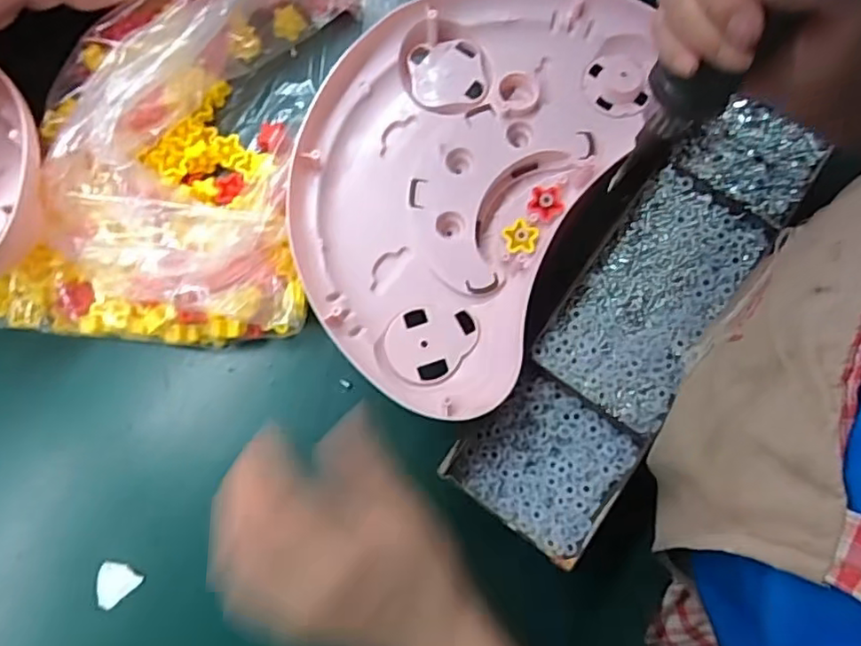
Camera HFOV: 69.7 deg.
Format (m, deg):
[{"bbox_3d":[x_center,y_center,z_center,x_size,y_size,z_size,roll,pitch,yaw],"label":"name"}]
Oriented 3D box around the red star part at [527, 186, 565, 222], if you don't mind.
[{"bbox_3d":[0.087,-0.091,0.463,0.025,0.012,0.029,27,78,5],"label":"red star part"}]

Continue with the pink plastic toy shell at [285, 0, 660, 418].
[{"bbox_3d":[0.024,-0.112,0.444,0.223,0.038,0.335,28,78,5],"label":"pink plastic toy shell"}]

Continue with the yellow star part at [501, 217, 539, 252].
[{"bbox_3d":[0.066,-0.065,0.459,0.026,0.010,0.028,15,77,3],"label":"yellow star part"}]

